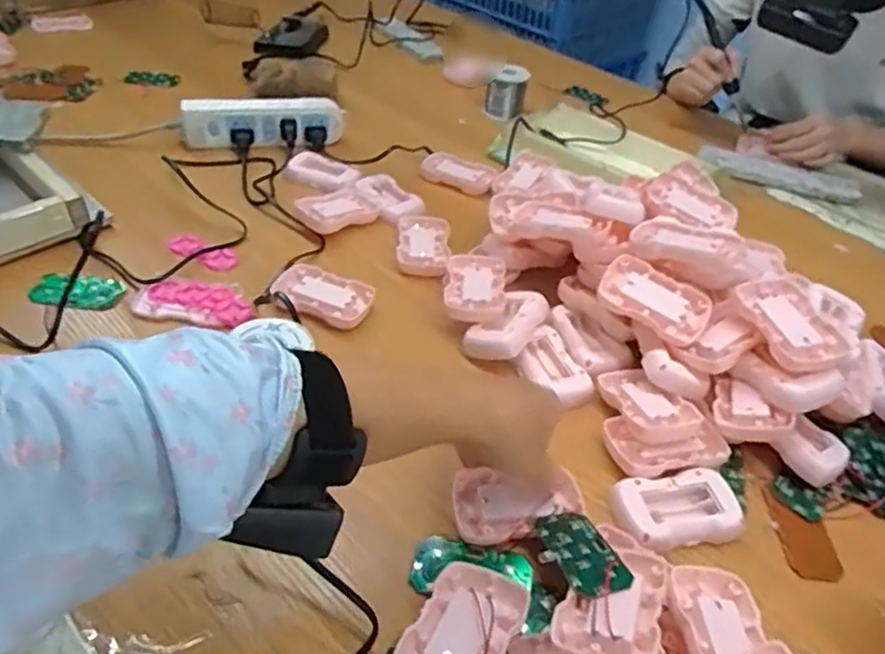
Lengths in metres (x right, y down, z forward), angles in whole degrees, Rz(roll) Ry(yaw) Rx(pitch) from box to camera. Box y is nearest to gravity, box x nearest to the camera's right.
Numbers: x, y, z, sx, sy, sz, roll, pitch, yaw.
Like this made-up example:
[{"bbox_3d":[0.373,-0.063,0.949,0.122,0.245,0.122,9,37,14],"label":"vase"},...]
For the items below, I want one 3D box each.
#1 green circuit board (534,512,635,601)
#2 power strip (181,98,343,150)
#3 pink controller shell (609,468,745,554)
[{"bbox_3d":[0.084,0.140,0.392,0.043,0.005,0.073,-8,22,-15],"label":"green circuit board"},{"bbox_3d":[-0.221,-0.256,0.789,0.193,0.049,0.033,-6,44,-15],"label":"power strip"},{"bbox_3d":[0.164,0.128,0.444,0.087,0.016,0.050,-6,44,-14],"label":"pink controller shell"}]

